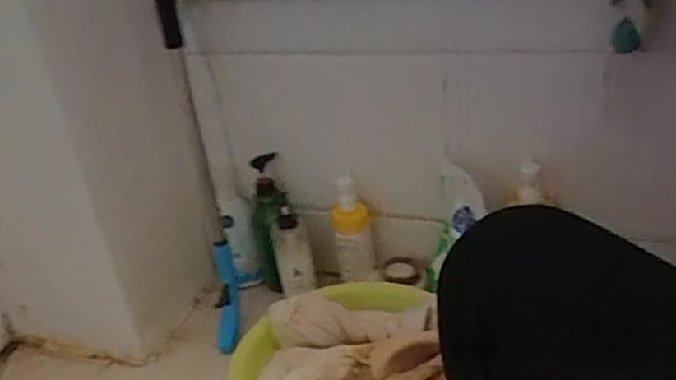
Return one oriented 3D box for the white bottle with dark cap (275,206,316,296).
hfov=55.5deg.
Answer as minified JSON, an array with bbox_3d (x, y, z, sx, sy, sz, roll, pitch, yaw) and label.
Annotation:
[{"bbox_3d":[-0.084,0.118,1.213,0.064,0.152,0.074,-10,27,-4],"label":"white bottle with dark cap"}]

